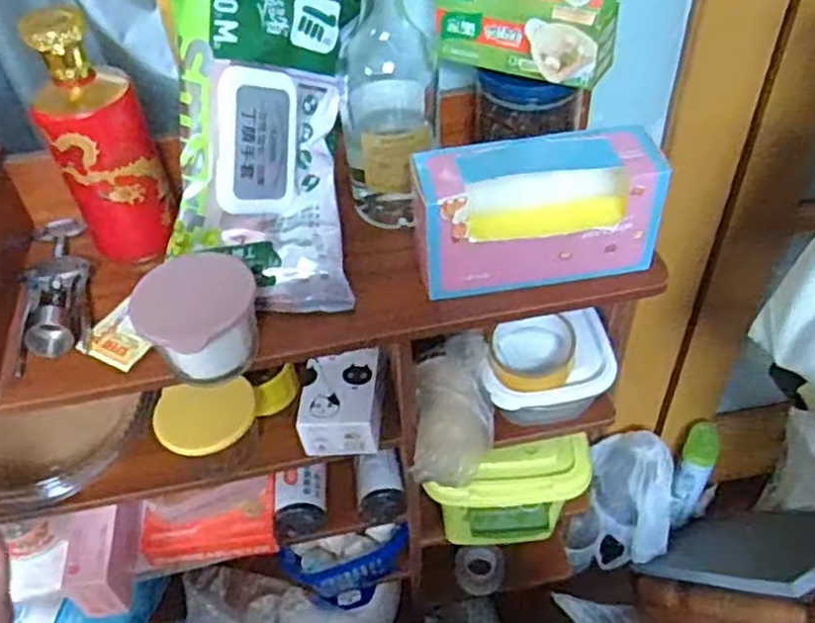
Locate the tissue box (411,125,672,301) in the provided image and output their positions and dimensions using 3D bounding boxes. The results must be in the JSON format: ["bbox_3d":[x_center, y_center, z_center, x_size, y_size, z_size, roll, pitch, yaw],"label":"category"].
[{"bbox_3d":[0.105,-0.083,0.607,0.197,0.101,0.077,-9,46,-5],"label":"tissue box"}]

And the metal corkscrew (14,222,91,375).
[{"bbox_3d":[-0.314,-0.031,0.658,0.056,0.030,0.195,-14,46,-9],"label":"metal corkscrew"}]

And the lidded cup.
[{"bbox_3d":[-0.159,0.009,0.571,0.087,0.072,0.077,-28,50,-21],"label":"lidded cup"}]

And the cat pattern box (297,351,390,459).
[{"bbox_3d":[-0.061,0.086,0.717,0.079,0.045,0.097,1,46,5],"label":"cat pattern box"}]

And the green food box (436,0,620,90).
[{"bbox_3d":[0.096,-0.242,0.612,0.148,0.080,0.049,21,51,23],"label":"green food box"}]

